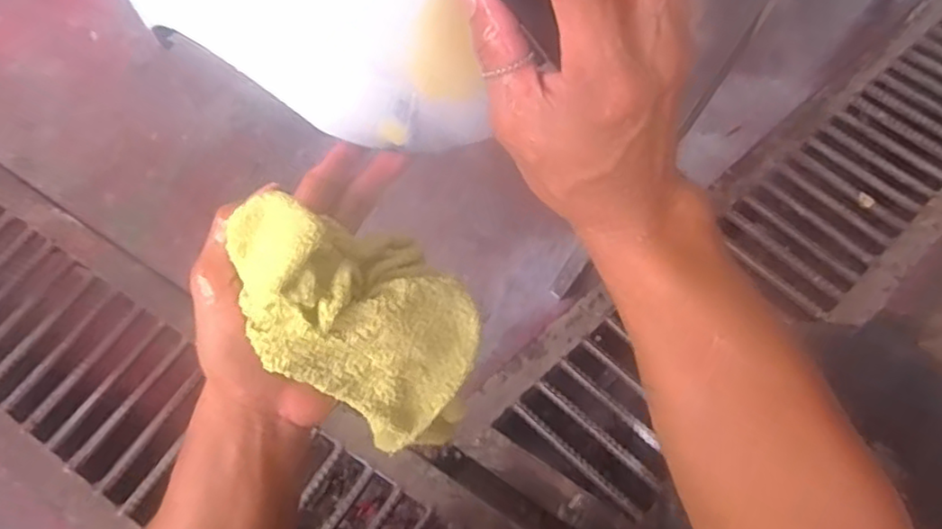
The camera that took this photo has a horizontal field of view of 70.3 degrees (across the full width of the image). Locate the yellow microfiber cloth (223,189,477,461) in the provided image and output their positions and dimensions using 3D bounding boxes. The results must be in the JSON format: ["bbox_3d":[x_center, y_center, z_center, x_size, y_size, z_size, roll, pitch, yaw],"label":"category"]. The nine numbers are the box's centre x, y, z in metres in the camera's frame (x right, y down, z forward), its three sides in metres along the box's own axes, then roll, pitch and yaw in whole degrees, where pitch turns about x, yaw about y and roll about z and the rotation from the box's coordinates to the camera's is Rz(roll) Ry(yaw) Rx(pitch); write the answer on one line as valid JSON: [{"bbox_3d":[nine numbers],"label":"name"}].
[{"bbox_3d":[-0.051,0.032,0.333,0.102,0.128,0.070,-8,55,-3],"label":"yellow microfiber cloth"}]

